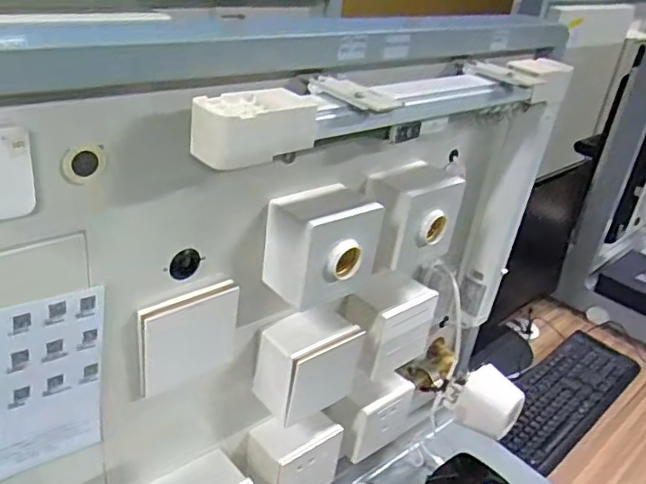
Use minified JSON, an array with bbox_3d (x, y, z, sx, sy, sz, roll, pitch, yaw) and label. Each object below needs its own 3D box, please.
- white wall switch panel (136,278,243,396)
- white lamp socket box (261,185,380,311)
[{"bbox_3d":[-0.111,0.082,0.503,0.087,0.083,0.012,-19,38,-39],"label":"white wall switch panel"},{"bbox_3d":[0.002,0.002,0.531,0.091,0.087,0.062,-16,37,-36],"label":"white lamp socket box"}]

